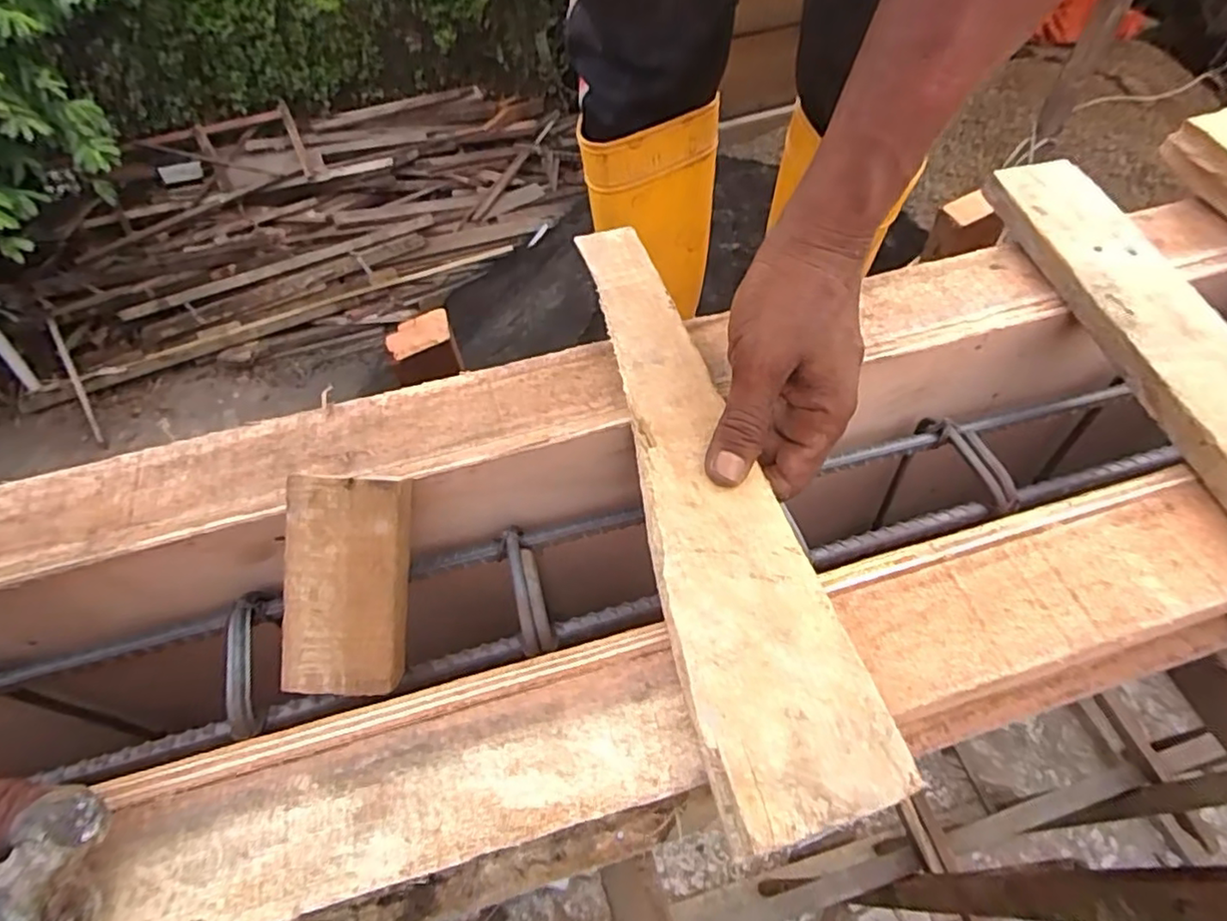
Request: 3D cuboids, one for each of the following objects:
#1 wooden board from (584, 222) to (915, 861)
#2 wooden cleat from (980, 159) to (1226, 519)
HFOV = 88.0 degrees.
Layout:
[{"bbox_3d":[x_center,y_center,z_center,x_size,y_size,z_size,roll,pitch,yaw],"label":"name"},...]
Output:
[{"bbox_3d":[0.040,-0.001,0.318,0.069,0.014,0.328,-11,57,-6],"label":"wooden board"},{"bbox_3d":[0.310,-0.057,0.345,0.059,0.017,0.332,-14,57,5],"label":"wooden cleat"}]

